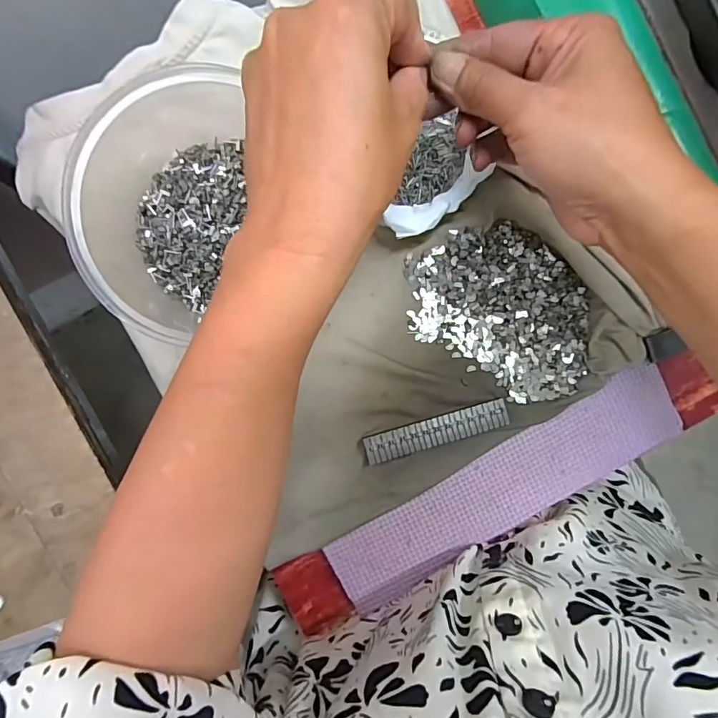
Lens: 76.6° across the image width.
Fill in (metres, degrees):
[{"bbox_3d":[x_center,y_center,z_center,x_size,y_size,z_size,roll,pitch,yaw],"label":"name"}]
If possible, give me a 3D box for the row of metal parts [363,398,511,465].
[{"bbox_3d":[0.052,0.048,0.309,0.097,0.012,0.019,-16,91,-3],"label":"row of metal parts"}]

